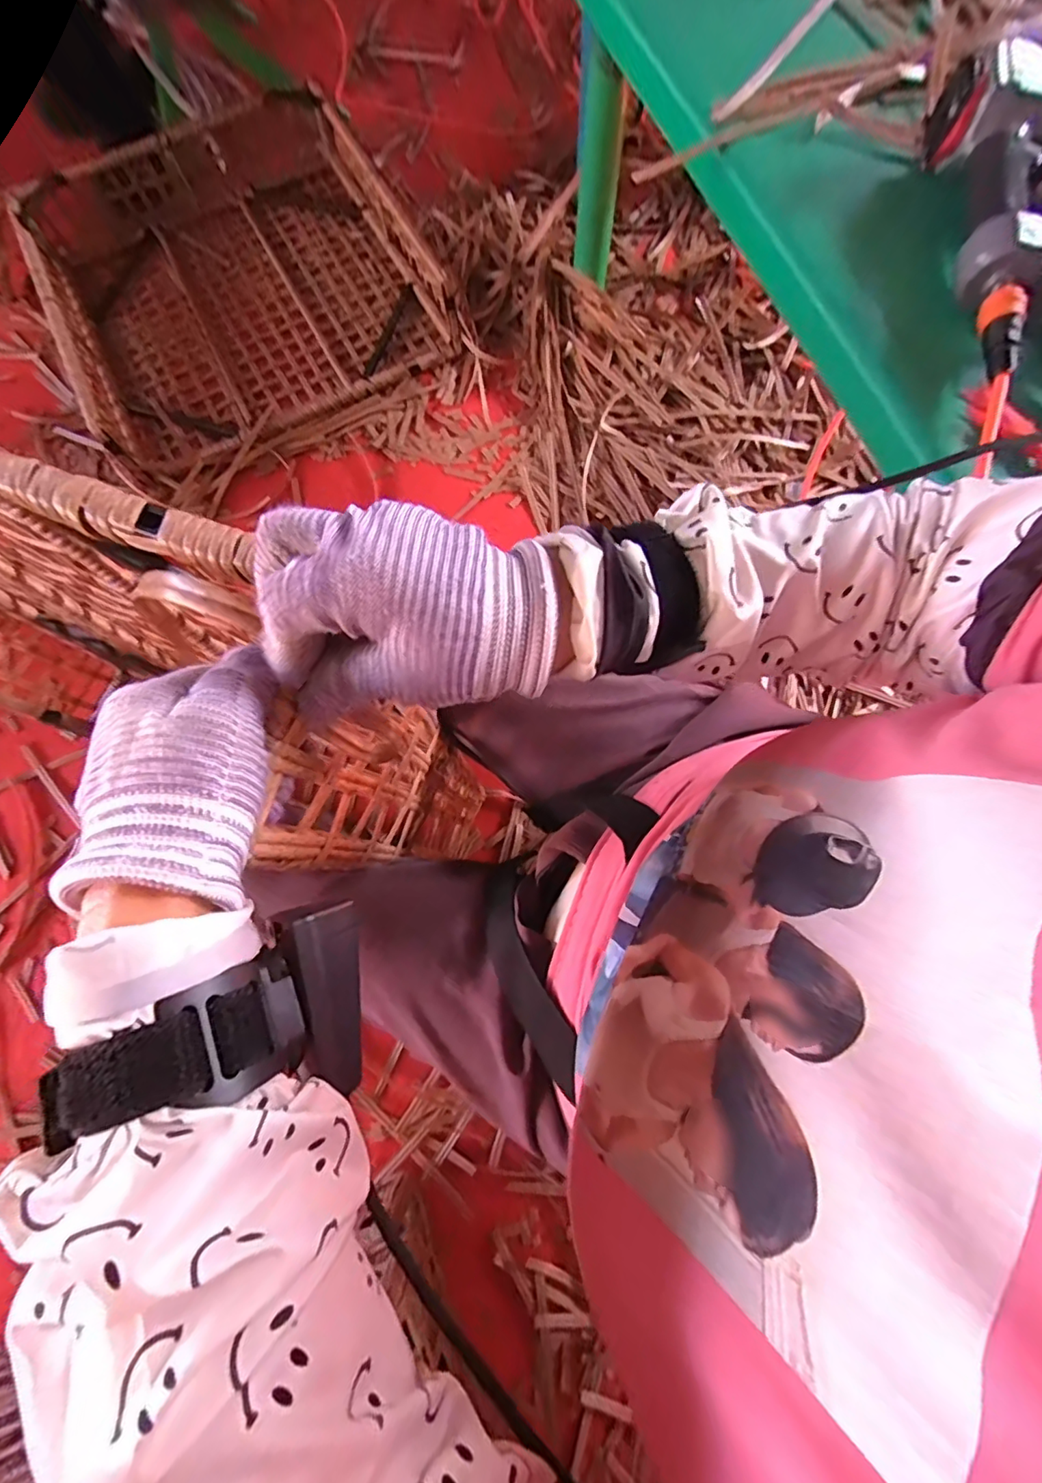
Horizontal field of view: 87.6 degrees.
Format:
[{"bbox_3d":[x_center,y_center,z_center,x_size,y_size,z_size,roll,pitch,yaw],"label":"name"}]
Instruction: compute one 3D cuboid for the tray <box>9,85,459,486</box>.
[{"bbox_3d":[-0.551,-0.905,1.058,0.655,0.150,0.730,-26,78,-6],"label":"tray"}]

